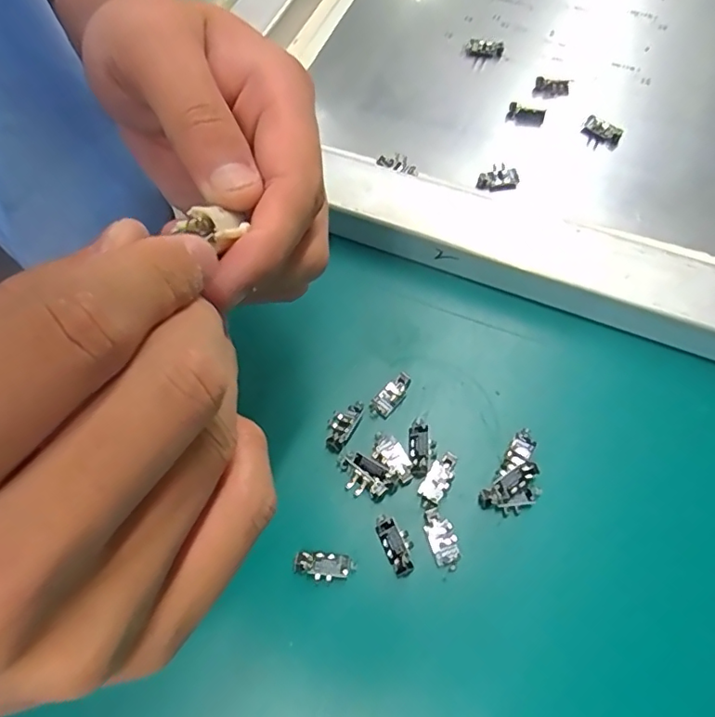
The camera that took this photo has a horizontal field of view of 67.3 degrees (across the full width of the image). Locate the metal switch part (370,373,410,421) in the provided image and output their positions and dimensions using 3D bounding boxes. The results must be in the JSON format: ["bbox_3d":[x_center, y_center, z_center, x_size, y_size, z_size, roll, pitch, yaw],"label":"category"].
[{"bbox_3d":[0.016,0.019,0.268,0.011,0.006,0.026,36,71,15],"label":"metal switch part"}]

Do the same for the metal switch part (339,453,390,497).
[{"bbox_3d":[0.002,0.054,0.250,0.024,0.008,0.015,27,69,12],"label":"metal switch part"}]

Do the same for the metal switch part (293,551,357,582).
[{"bbox_3d":[-0.014,0.091,0.235,0.026,0.004,0.011,6,66,4],"label":"metal switch part"}]

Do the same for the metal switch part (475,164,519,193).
[{"bbox_3d":[0.084,-0.107,0.321,0.025,0.017,0.007,-8,66,-3],"label":"metal switch part"}]

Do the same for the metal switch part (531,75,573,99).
[{"bbox_3d":[0.128,-0.177,0.353,0.023,0.006,0.017,15,67,8],"label":"metal switch part"}]

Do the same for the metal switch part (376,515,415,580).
[{"bbox_3d":[0.017,0.082,0.238,0.012,0.006,0.027,-21,67,-9],"label":"metal switch part"}]

